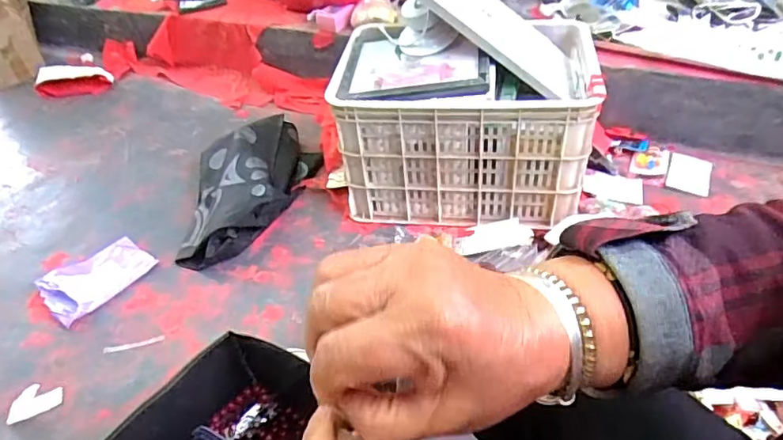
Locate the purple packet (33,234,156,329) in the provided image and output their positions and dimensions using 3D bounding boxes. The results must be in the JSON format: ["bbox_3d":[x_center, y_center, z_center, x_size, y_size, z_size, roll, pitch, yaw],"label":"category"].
[{"bbox_3d":[-0.614,0.114,1.142,0.131,0.044,0.211,27,51,33],"label":"purple packet"}]

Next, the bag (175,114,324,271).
[{"bbox_3d":[-0.332,-0.101,1.276,0.280,0.134,0.462,-3,41,4],"label":"bag"}]

